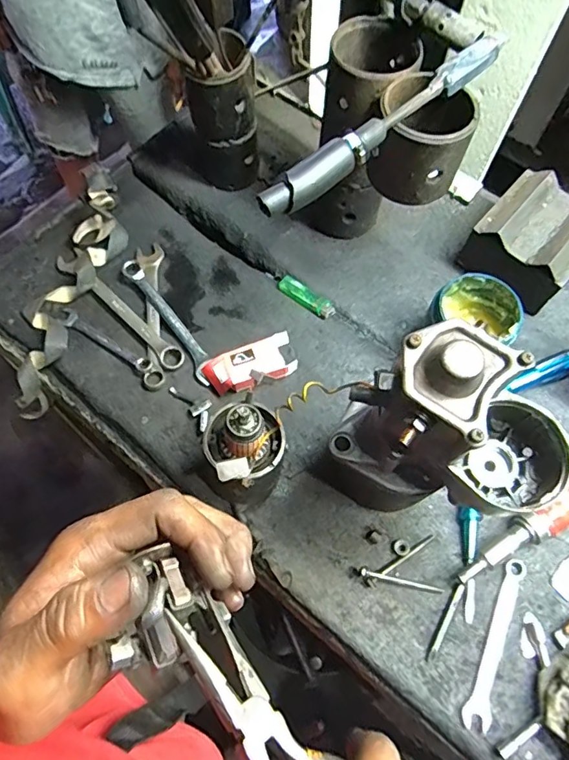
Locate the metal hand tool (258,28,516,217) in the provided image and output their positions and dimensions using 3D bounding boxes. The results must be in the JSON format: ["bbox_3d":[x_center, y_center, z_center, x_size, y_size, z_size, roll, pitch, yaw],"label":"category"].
[{"bbox_3d":[0.091,-0.218,0.428,0.272,0.029,0.028,-38,72,-16],"label":"metal hand tool"}]

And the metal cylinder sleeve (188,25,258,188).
[{"bbox_3d":[-0.074,-0.321,0.623,0.072,0.174,0.071,-18,67,-9],"label":"metal cylinder sleeve"}]

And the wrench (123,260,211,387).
[{"bbox_3d":[-0.142,-0.075,0.619,0.029,0.017,0.197,-33,70,-14],"label":"wrench"}]

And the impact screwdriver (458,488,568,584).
[{"bbox_3d":[0.251,0.144,0.507,0.180,0.043,0.045,-26,69,-12],"label":"impact screwdriver"}]

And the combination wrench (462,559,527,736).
[{"bbox_3d":[0.201,0.248,0.479,0.023,0.005,0.155,23,68,9],"label":"combination wrench"}]

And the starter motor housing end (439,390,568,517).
[{"bbox_3d":[0.166,0.057,0.371,0.068,0.059,0.069,30,69,12],"label":"starter motor housing end"}]

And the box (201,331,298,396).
[{"bbox_3d":[-0.038,-0.013,0.581,0.106,0.037,0.052,-19,68,-9],"label":"box"}]

